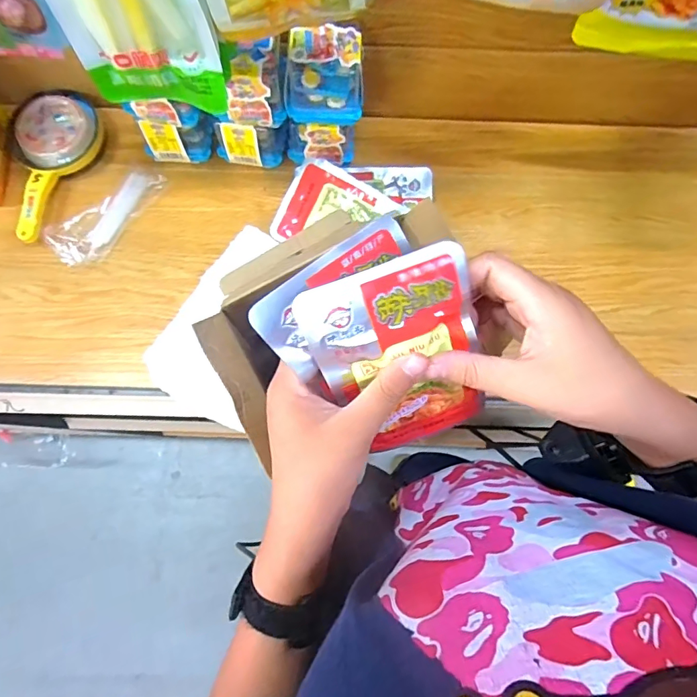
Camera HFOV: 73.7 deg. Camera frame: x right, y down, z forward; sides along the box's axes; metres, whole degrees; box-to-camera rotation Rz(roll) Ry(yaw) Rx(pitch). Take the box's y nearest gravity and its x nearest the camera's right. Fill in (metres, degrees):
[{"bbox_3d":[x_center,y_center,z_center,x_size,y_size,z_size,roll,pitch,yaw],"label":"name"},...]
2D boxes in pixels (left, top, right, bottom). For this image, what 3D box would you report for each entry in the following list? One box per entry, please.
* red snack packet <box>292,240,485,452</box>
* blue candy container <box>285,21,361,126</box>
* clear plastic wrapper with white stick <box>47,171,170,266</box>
[{"bbox_3d":[0.031,0.011,0.268,0.087,0.131,0.010,-19,39,2],"label":"red snack packet"},{"bbox_3d":[-0.022,-0.244,0.417,0.068,0.061,0.044,2,76,0],"label":"blue candy container"},{"bbox_3d":[-0.244,-0.136,0.481,0.127,0.016,0.053,-39,81,-8],"label":"clear plastic wrapper with white stick"}]

